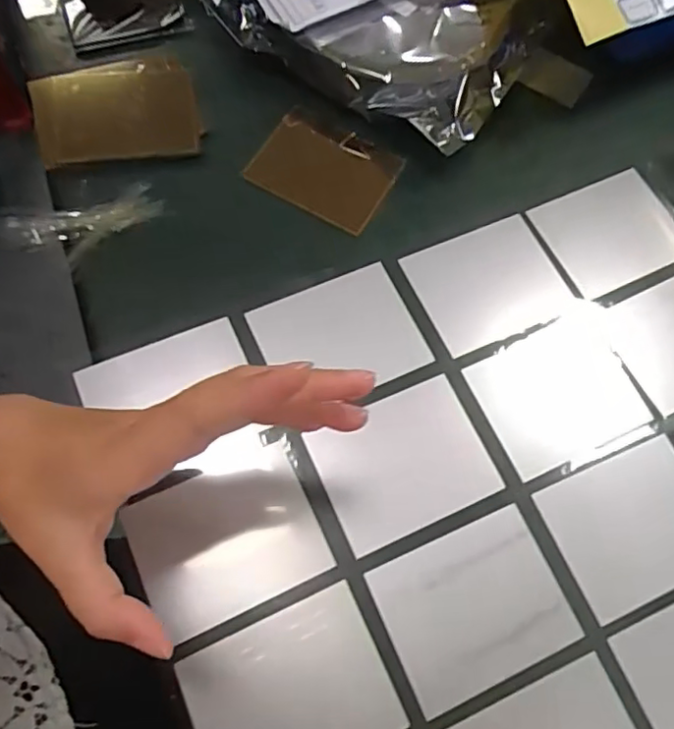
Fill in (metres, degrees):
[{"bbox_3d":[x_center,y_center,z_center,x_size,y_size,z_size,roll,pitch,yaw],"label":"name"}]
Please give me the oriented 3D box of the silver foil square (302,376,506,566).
[{"bbox_3d":[0.040,0.059,0.372,0.098,0.007,0.078,-21,72,-12],"label":"silver foil square"}]

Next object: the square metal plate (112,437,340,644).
[{"bbox_3d":[-0.062,0.099,0.350,0.098,0.010,0.079,-23,72,-12],"label":"square metal plate"}]

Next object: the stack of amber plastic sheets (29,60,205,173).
[{"bbox_3d":[-0.163,-0.190,0.456,0.115,0.016,0.095,-10,70,-5],"label":"stack of amber plastic sheets"}]

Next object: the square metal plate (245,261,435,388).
[{"bbox_3d":[0.002,-0.018,0.398,0.099,0.004,0.078,-22,71,-15],"label":"square metal plate"}]

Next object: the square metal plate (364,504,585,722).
[{"bbox_3d":[0.076,0.135,0.345,0.098,0.005,0.079,-21,71,-12],"label":"square metal plate"}]

